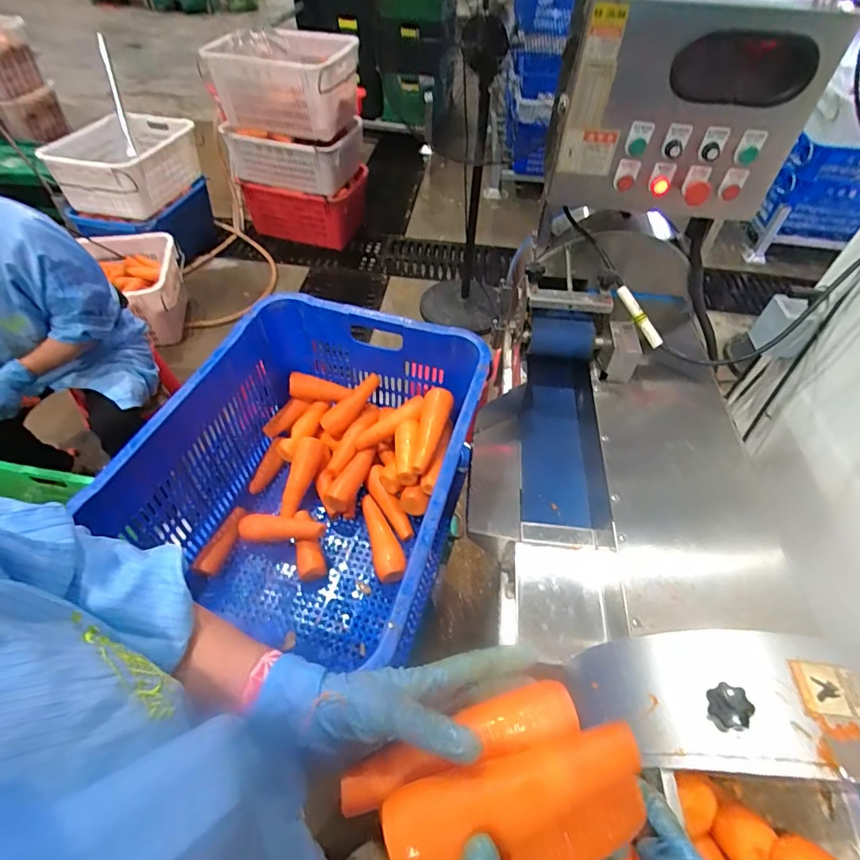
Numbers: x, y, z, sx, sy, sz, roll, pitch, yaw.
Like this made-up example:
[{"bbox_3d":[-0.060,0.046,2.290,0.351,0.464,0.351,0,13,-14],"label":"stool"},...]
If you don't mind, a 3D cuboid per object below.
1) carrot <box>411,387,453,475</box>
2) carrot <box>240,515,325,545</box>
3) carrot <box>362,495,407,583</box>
[{"bbox_3d":[0.004,-0.005,0.843,0.055,0.044,0.175,8,50,4],"label":"carrot"},{"bbox_3d":[-0.255,0.176,0.840,0.165,0.049,0.044,-4,47,20],"label":"carrot"},{"bbox_3d":[-0.086,0.176,0.843,0.053,0.043,0.179,-12,51,-13],"label":"carrot"}]

